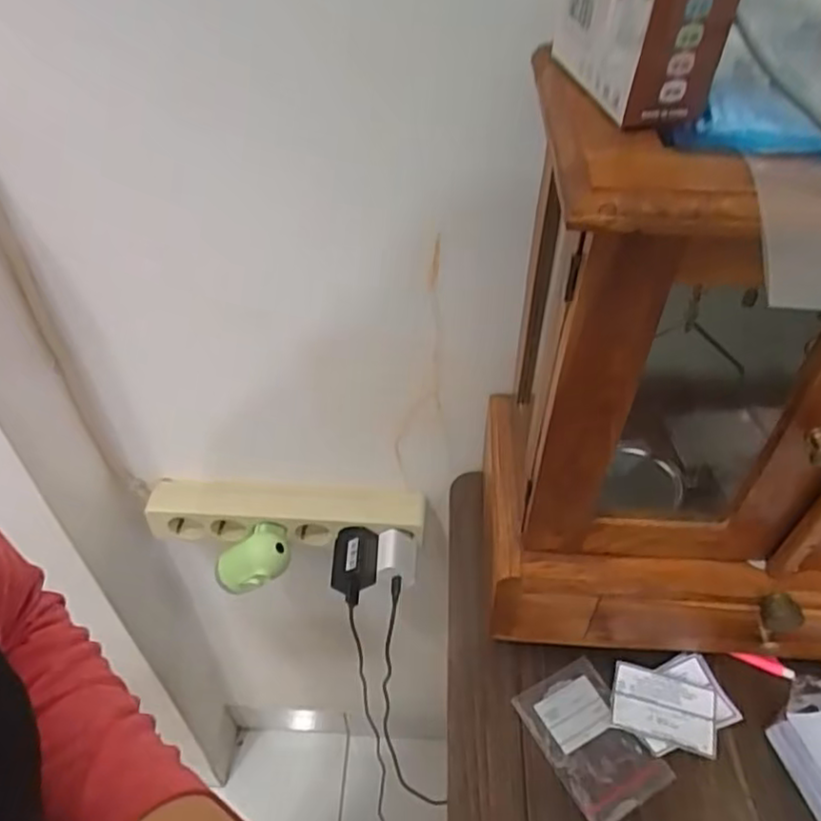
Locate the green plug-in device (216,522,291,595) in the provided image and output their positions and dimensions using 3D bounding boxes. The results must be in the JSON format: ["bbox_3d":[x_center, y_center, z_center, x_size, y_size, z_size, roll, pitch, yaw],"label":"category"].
[{"bbox_3d":[-0.159,0.156,0.677,0.076,0.056,0.050,-19,46,-19],"label":"green plug-in device"}]

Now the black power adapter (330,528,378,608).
[{"bbox_3d":[-0.057,0.156,0.669,0.042,0.039,0.066,2,43,3],"label":"black power adapter"}]

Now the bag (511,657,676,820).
[{"bbox_3d":[0.132,0.241,0.485,0.068,0.008,0.101,-21,47,-21],"label":"bag"}]

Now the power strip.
[{"bbox_3d":[-0.130,0.112,0.705,0.284,0.053,0.043,2,43,3],"label":"power strip"}]

